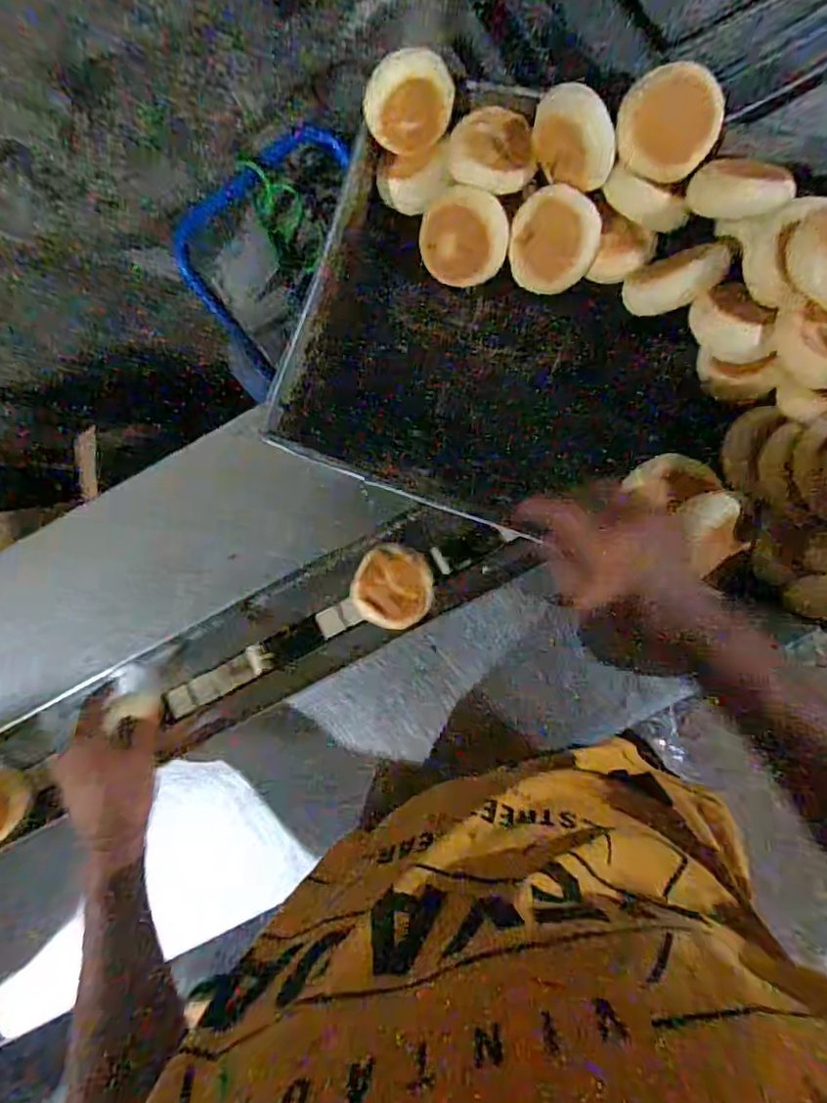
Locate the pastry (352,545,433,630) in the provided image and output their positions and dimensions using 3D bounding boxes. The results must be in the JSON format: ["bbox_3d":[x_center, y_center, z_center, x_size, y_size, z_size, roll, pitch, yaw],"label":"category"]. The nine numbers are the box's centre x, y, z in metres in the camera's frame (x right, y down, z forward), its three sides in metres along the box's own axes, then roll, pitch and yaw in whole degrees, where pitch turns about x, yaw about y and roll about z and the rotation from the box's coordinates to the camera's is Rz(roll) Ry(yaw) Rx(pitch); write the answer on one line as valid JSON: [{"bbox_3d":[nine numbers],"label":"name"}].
[{"bbox_3d":[-0.019,0.034,0.578,0.075,0.013,0.076,0,86,5],"label":"pastry"}]

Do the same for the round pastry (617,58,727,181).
[{"bbox_3d":[0.211,-0.355,0.490,0.077,0.022,0.076,16,130,20],"label":"round pastry"}]

